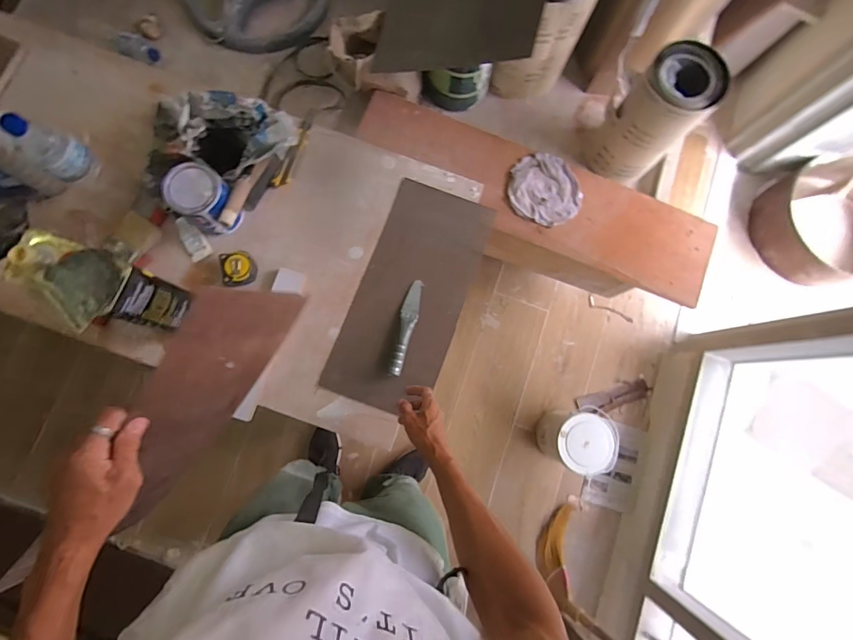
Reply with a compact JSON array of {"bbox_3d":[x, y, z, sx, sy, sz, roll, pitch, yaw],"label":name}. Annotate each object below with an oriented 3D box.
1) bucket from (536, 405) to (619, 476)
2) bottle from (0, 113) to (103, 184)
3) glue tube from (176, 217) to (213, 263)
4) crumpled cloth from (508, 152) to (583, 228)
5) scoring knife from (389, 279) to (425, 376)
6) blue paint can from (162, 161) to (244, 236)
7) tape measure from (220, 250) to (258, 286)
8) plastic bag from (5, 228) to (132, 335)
[{"bbox_3d":[0.457,0.364,1.283,0.187,0.214,0.187,5,81,-2],"label":"bucket"},{"bbox_3d":[-0.627,-0.285,0.689,0.065,0.127,0.080,25,81,1],"label":"bottle"},{"bbox_3d":[-0.488,-0.170,0.860,0.046,0.014,0.092,-29,101,-7],"label":"glue tube"},{"bbox_3d":[0.298,-0.330,1.050,0.191,0.027,0.169,44,82,4],"label":"crumpled cloth"},{"bbox_3d":[-0.041,0.013,0.845,0.035,0.023,0.202,15,81,-1],"label":"scoring knife"},{"bbox_3d":[-0.438,-0.235,0.819,0.112,0.108,0.098,40,81,3],"label":"blue paint can"},{"bbox_3d":[-0.385,-0.104,0.845,0.068,0.035,0.071,-10,82,-4],"label":"tape measure"},{"bbox_3d":[-0.531,-0.071,0.611,0.170,0.041,0.114,35,81,2],"label":"plastic bag"}]

